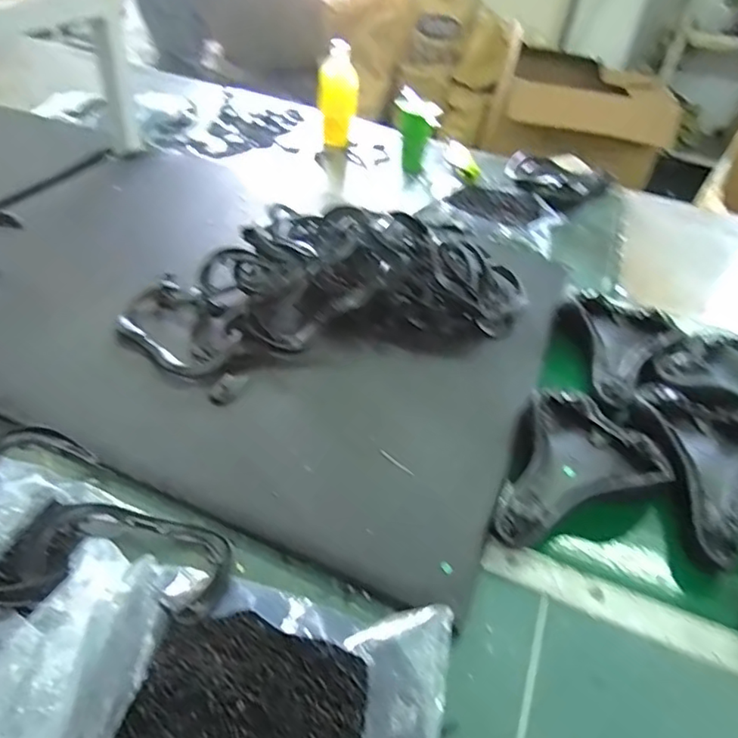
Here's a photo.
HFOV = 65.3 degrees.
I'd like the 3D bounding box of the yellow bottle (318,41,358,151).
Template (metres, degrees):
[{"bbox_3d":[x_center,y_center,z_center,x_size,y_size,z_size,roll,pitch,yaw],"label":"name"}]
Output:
[{"bbox_3d":[-0.078,-0.633,1.343,0.090,0.208,0.069,20,43,13],"label":"yellow bottle"}]

